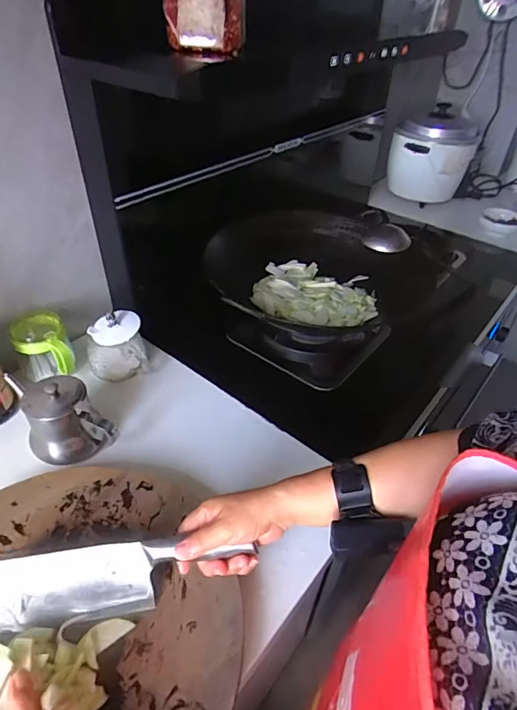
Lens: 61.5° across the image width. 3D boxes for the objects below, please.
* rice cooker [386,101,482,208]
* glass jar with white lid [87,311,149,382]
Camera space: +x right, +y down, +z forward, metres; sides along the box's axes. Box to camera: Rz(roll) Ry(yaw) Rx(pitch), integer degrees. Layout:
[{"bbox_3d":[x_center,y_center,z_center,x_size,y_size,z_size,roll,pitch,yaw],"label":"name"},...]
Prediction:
[{"bbox_3d":[0.528,-0.606,1.321,0.224,0.226,0.199,17,43,18],"label":"rice cooker"},{"bbox_3d":[-0.244,-0.011,0.747,0.095,0.103,0.077,-13,43,-16],"label":"glass jar with white lid"}]

